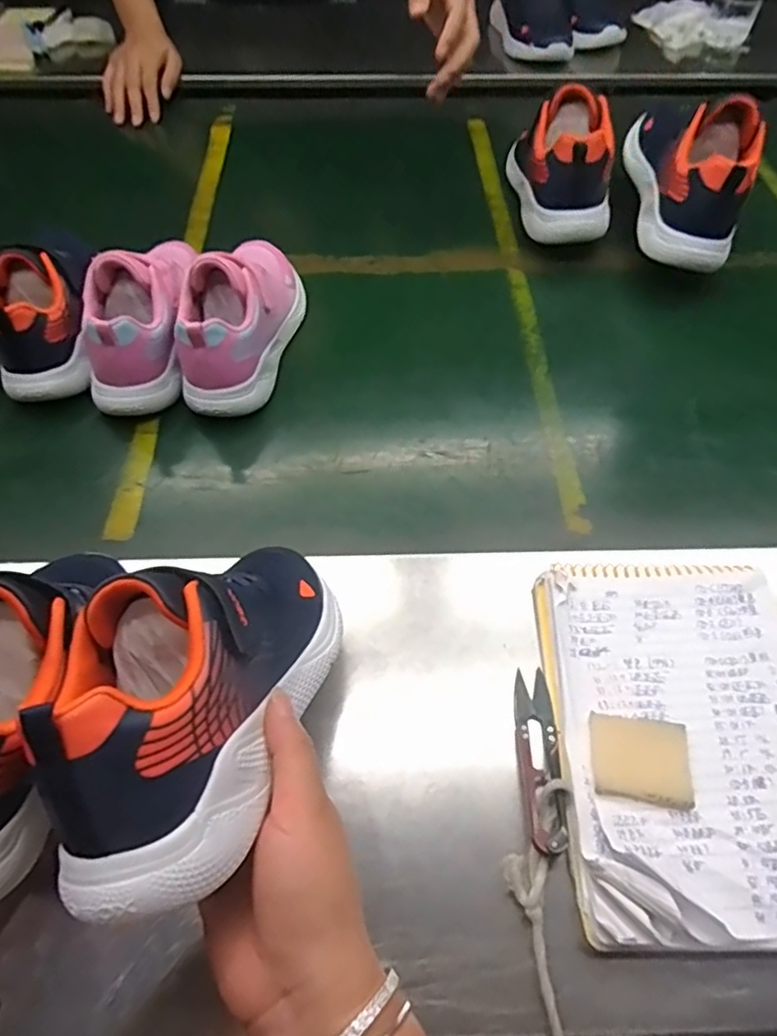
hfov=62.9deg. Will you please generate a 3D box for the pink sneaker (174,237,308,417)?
[{"bbox_3d":[-0.127,-0.196,0.566,0.071,0.092,0.210,9,54,5],"label":"pink sneaker"}]

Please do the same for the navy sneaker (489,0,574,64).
[{"bbox_3d":[0.207,-0.718,0.899,0.085,0.095,0.149,-5,54,-6],"label":"navy sneaker"}]

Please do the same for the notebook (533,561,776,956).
[{"bbox_3d":[0.178,0.125,0.372,0.161,0.026,0.212,2,54,-1],"label":"notebook"}]

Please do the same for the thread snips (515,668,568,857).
[{"bbox_3d":[0.086,0.136,0.364,0.021,0.014,0.101,3,54,0],"label":"thread snips"}]

